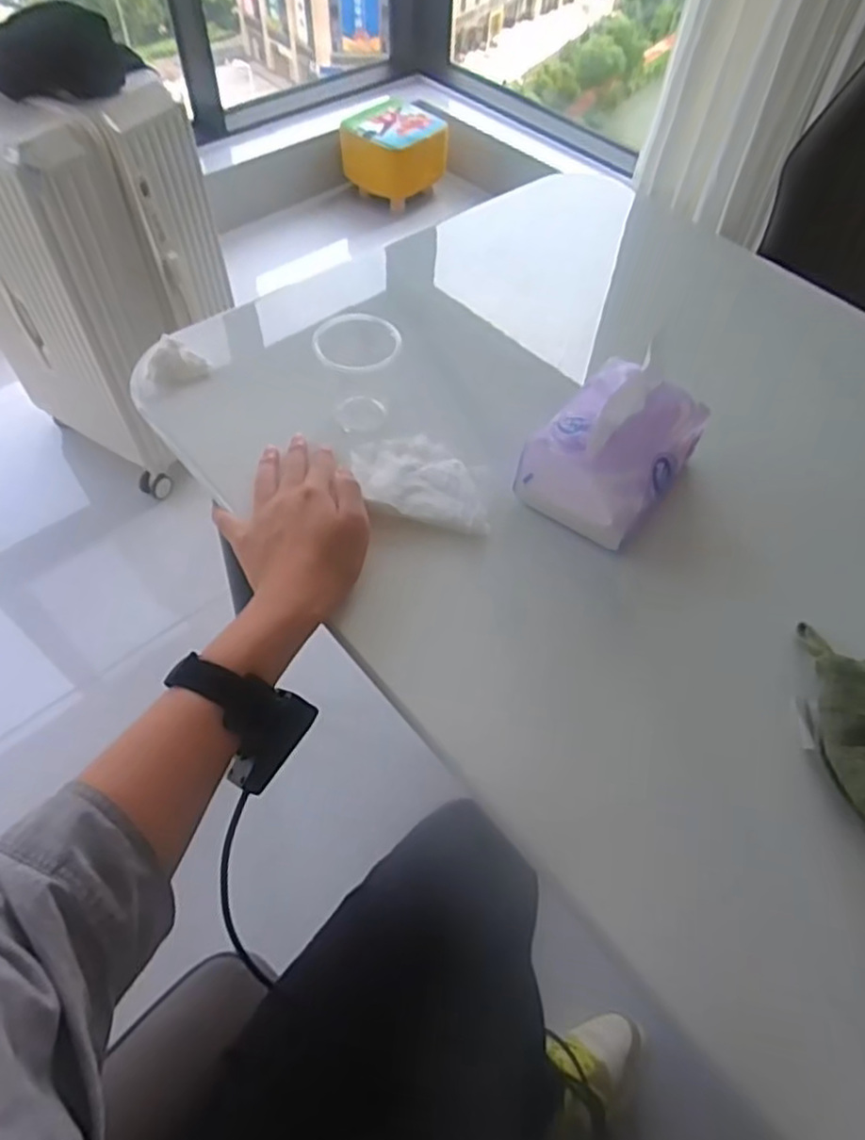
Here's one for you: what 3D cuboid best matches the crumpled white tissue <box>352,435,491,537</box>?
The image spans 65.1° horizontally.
[{"bbox_3d":[-0.007,-0.075,0.552,0.121,0.011,0.083,18,57,10],"label":"crumpled white tissue"}]

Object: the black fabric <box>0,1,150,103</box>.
[{"bbox_3d":[-0.608,-0.782,1.015,0.298,0.104,0.067,9,56,4],"label":"black fabric"}]

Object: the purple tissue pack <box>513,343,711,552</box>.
[{"bbox_3d":[0.147,-0.108,0.528,0.101,0.104,0.135,34,61,19],"label":"purple tissue pack"}]

